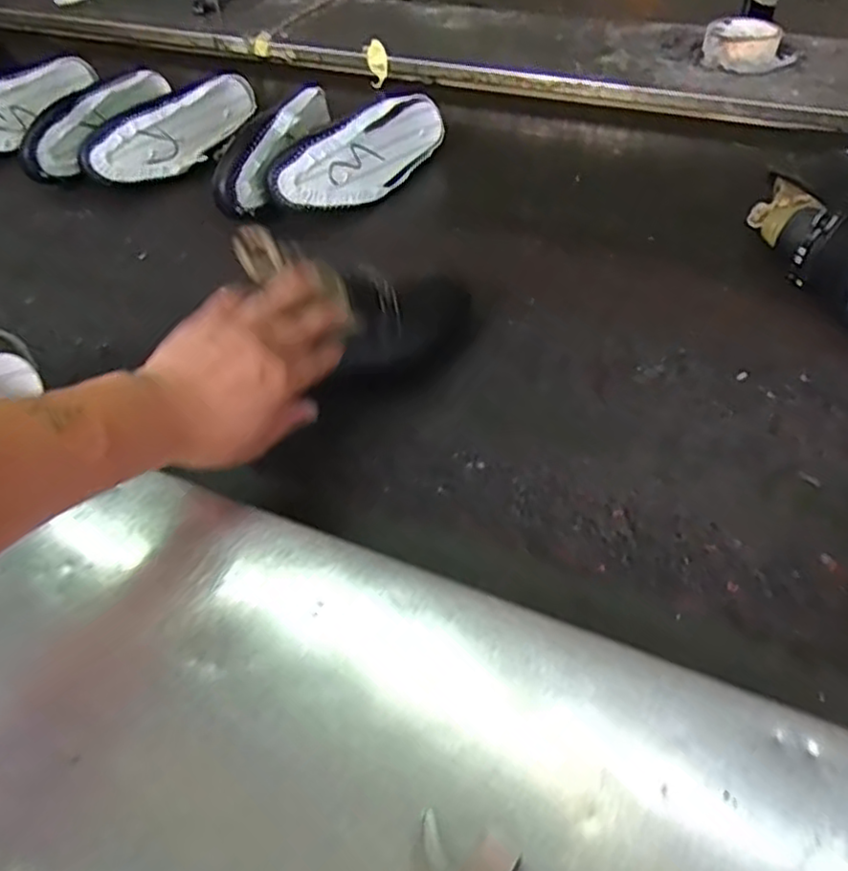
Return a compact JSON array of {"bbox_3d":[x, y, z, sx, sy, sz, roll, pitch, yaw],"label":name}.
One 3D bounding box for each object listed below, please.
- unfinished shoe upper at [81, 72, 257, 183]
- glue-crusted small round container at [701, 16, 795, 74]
[{"bbox_3d":[-0.298,-0.361,0.827,0.075,0.060,0.218,20,54,21],"label":"unfinished shoe upper"},{"bbox_3d":[0.398,-0.476,0.854,0.100,0.034,0.112,20,54,21],"label":"glue-crusted small round container"}]

